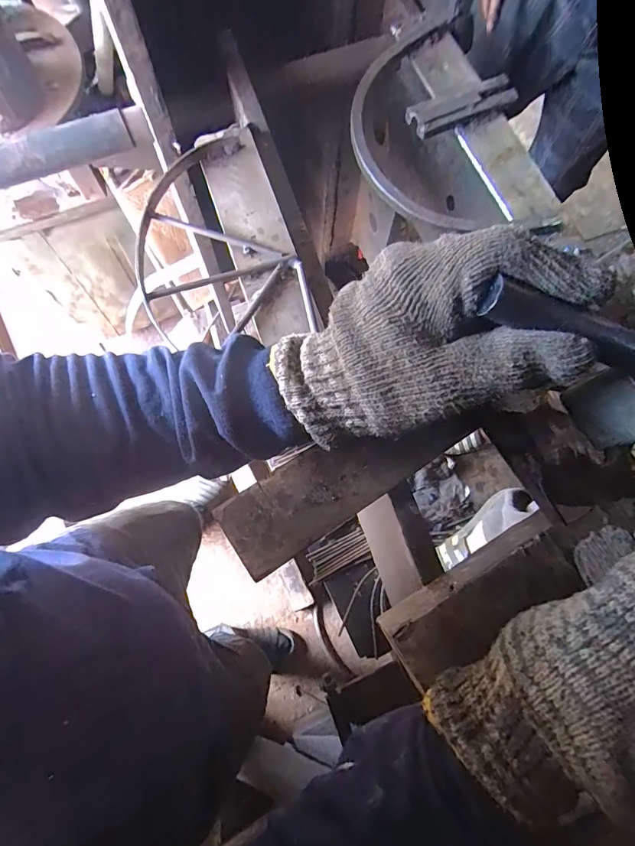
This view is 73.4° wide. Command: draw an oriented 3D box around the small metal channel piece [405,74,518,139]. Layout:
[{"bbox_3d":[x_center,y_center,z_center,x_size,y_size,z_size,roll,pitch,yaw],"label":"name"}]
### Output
[{"bbox_3d":[0.129,-0.281,0.379,0.100,0.013,0.029,-23,77,-7],"label":"small metal channel piece"}]

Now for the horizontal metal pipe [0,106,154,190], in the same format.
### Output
[{"bbox_3d":[-0.239,-0.266,0.410,0.155,0.034,0.028,-25,77,-8],"label":"horizontal metal pipe"}]

